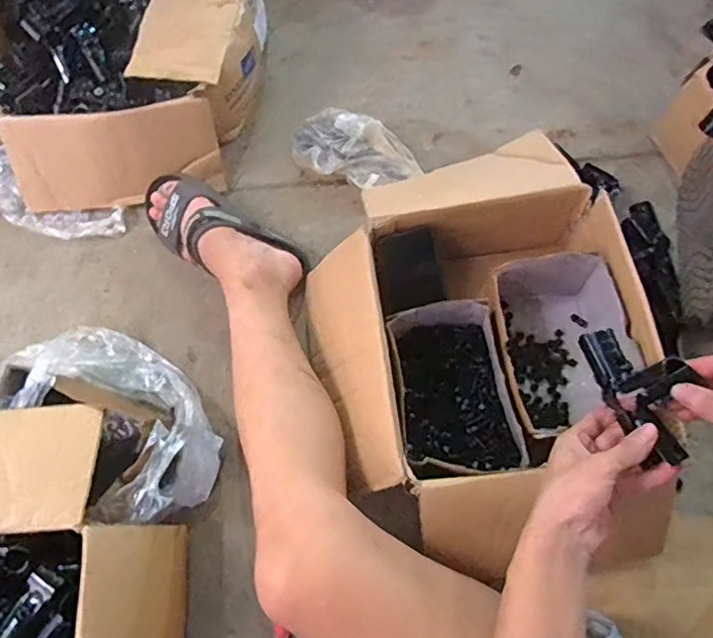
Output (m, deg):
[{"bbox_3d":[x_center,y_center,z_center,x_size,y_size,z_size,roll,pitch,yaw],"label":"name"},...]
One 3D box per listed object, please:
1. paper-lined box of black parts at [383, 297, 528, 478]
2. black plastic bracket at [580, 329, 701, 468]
[{"bbox_3d":[0.109,0.086,0.660,0.123,0.087,0.196,-7,69,-1],"label":"paper-lined box of black parts"},{"bbox_3d":[0.258,0.061,0.497,0.054,0.048,0.129,-22,70,-7],"label":"black plastic bracket"}]

